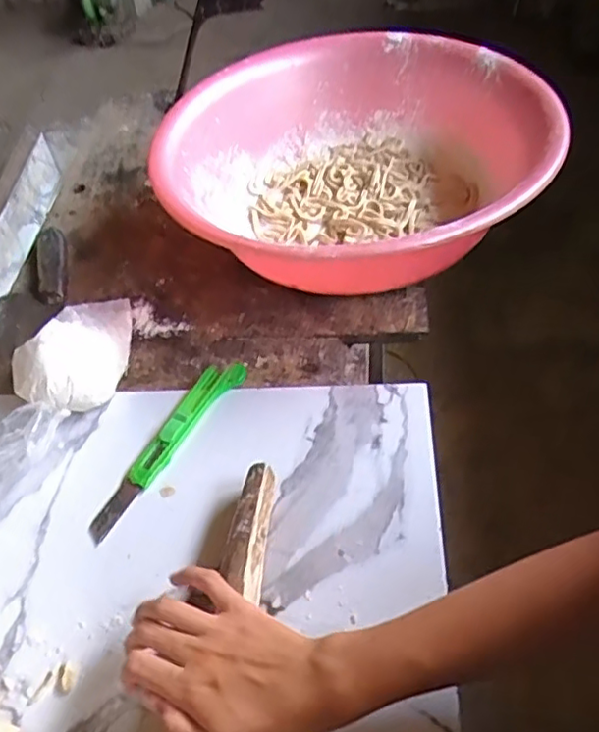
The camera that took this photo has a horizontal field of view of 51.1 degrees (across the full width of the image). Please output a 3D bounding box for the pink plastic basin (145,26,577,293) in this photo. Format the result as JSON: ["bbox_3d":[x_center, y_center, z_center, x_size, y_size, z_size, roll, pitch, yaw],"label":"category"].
[{"bbox_3d":[0.063,-0.214,0.688,0.389,0.135,0.396,-4,48,4],"label":"pink plastic basin"}]

